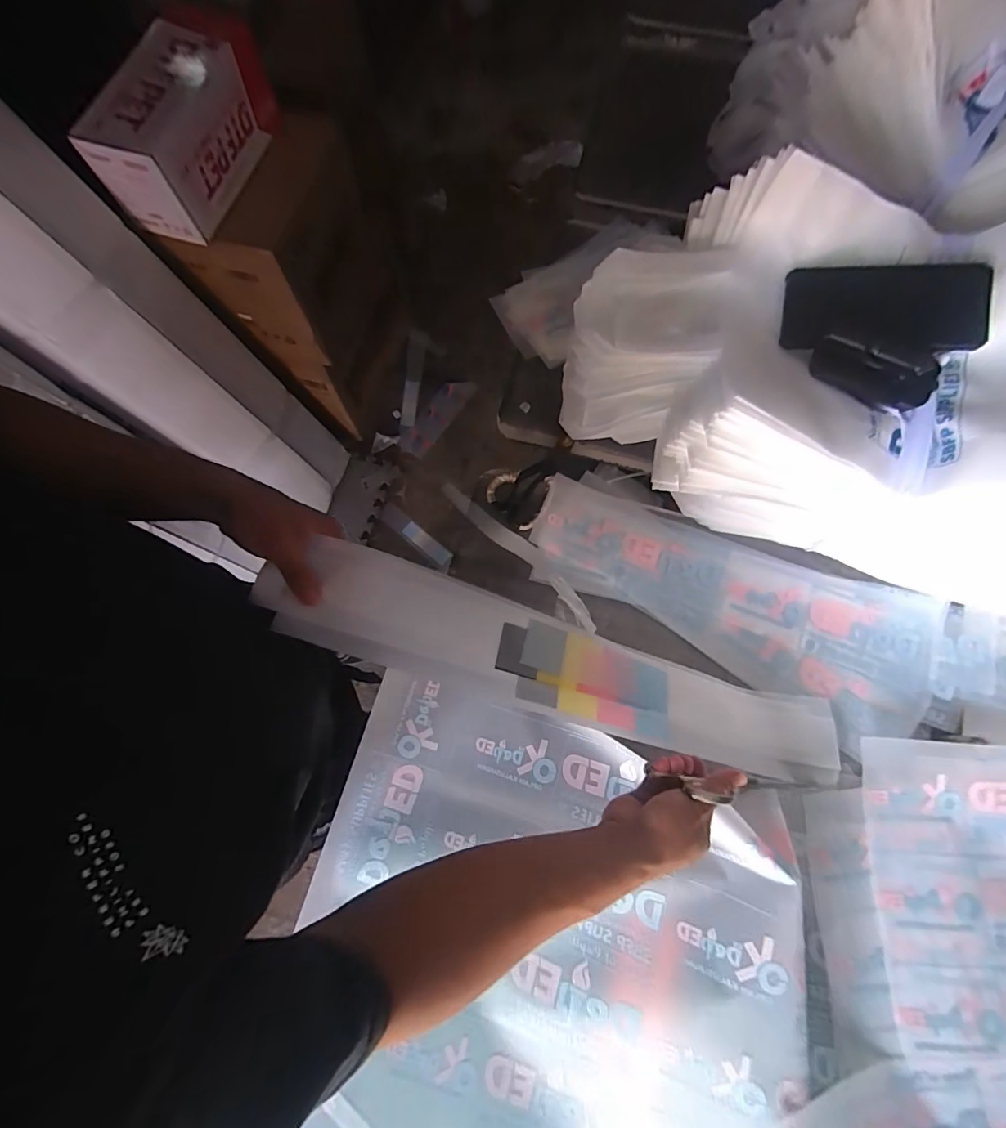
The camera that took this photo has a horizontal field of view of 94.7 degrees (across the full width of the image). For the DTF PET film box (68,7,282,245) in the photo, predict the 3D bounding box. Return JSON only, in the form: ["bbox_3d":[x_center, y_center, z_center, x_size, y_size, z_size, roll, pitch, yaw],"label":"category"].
[{"bbox_3d":[-0.558,-0.796,0.837,0.150,0.162,0.381,17,75,5],"label":"DTF PET film box"}]

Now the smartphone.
[{"bbox_3d":[0.362,-0.243,0.439,0.171,0.015,0.080,6,88,9],"label":"smartphone"}]

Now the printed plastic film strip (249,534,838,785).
[{"bbox_3d":[0.086,0.109,0.459,0.607,0.037,0.096,20,75,-15],"label":"printed plastic film strip"}]

